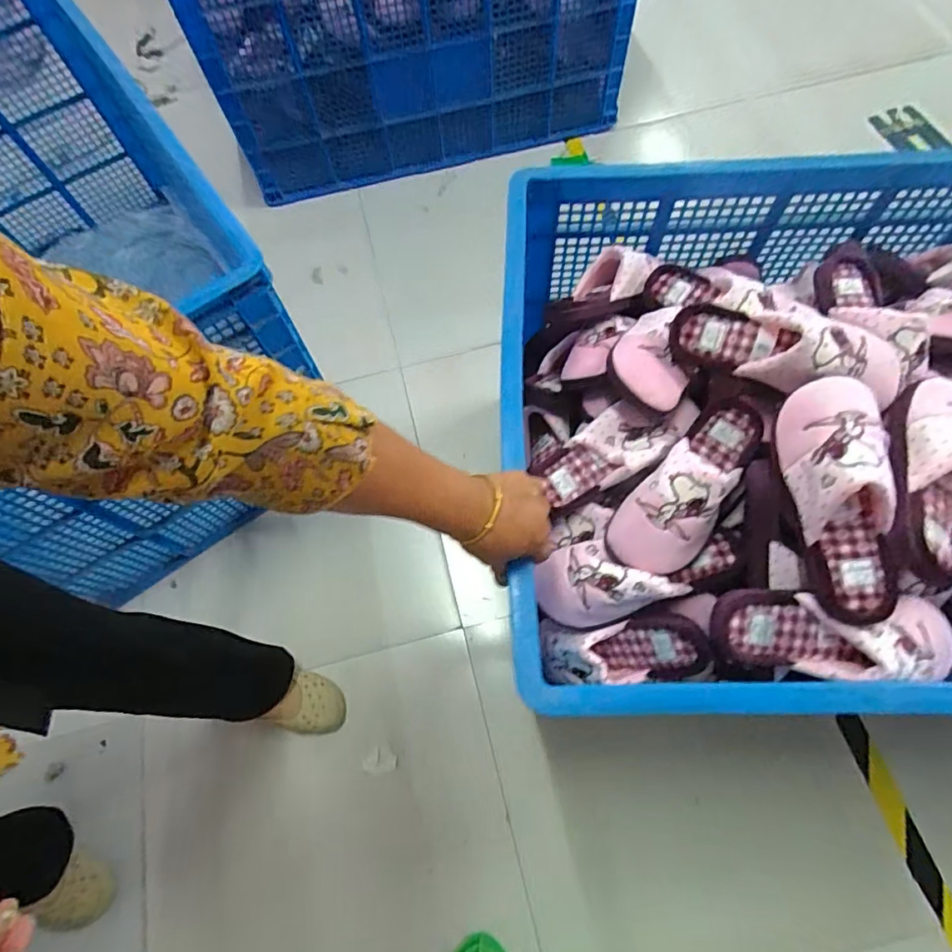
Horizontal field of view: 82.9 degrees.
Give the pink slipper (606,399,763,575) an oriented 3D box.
[{"bbox_3d":[0.262,0.006,0.622,0.257,0.065,0.097,-42,76,-16],"label":"pink slipper"}]

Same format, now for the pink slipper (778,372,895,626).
[{"bbox_3d":[0.367,0.022,0.532,0.087,0.086,0.242,-8,88,-5],"label":"pink slipper"}]

